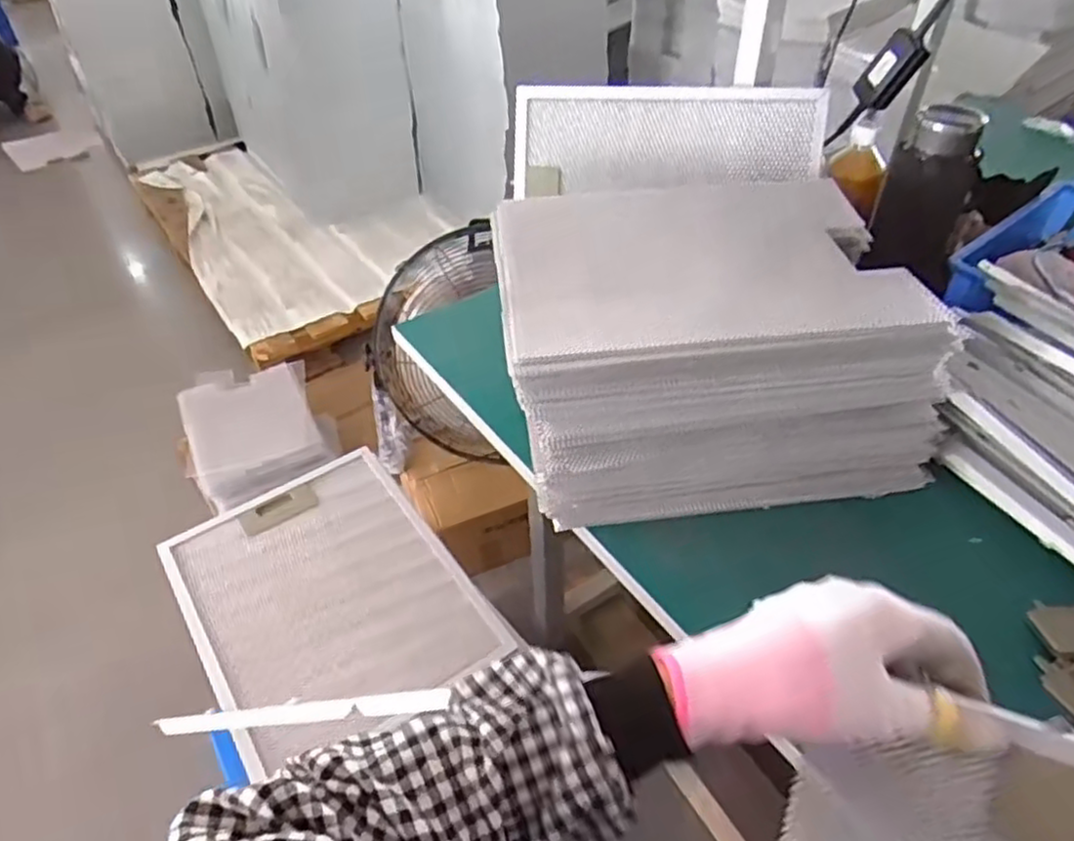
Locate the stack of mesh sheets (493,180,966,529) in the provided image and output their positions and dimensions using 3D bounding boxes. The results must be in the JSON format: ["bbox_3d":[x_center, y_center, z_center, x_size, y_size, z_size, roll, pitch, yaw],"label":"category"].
[{"bbox_3d":[0.149,-0.080,0.651,0.355,0.218,0.249,-5,43,-3],"label":"stack of mesh sheets"}]

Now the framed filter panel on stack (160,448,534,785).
[{"bbox_3d":[-0.222,0.178,0.757,0.262,0.014,0.330,-27,49,-24],"label":"framed filter panel on stack"}]

